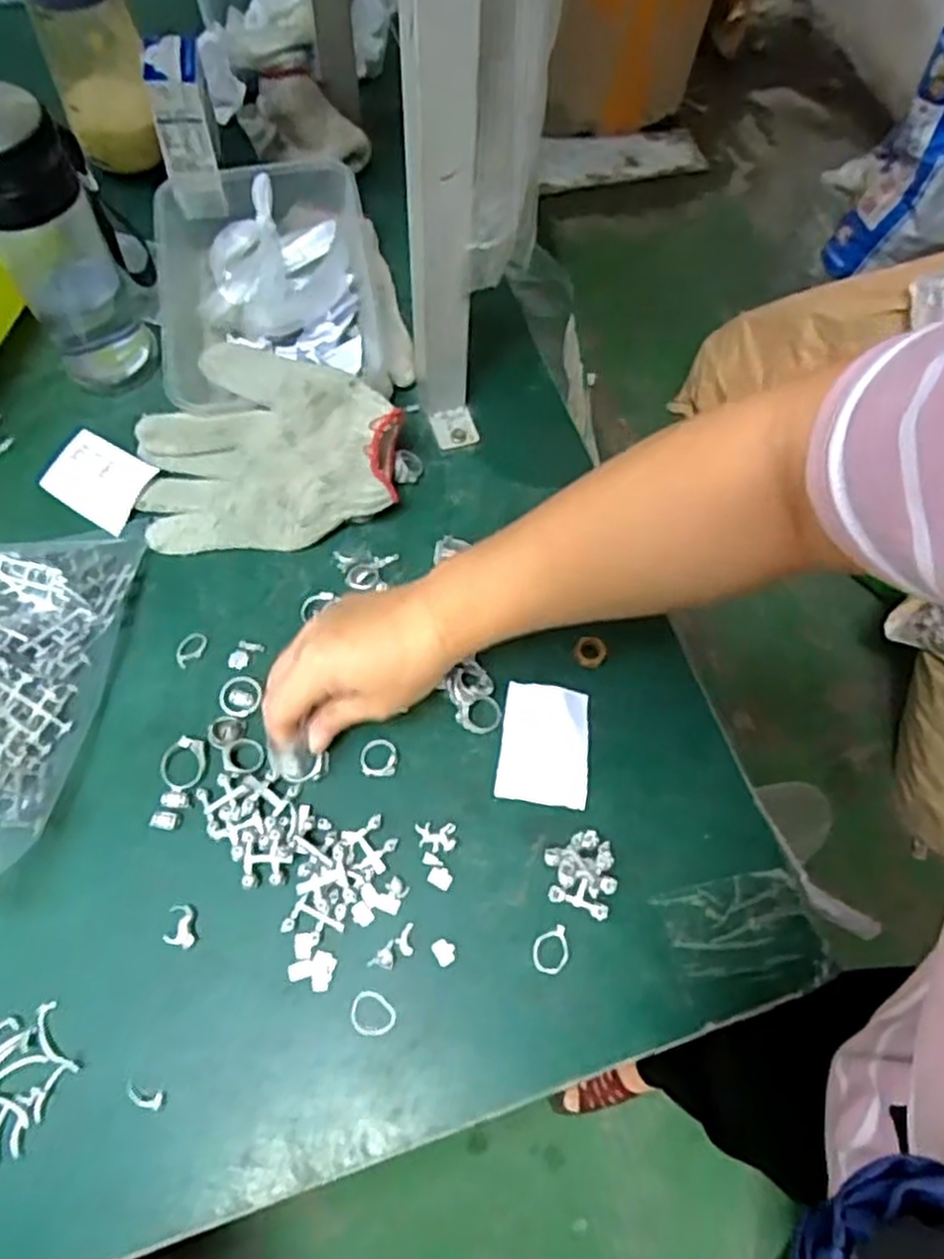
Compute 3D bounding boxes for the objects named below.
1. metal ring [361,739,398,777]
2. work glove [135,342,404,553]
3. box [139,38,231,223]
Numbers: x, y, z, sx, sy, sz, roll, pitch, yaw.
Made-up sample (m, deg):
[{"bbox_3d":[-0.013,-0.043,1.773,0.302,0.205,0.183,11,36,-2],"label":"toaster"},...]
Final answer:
[{"bbox_3d":[-0.056,0.076,0.459,0.021,0.004,0.023,1,66,-2],"label":"metal ring"},{"bbox_3d":[-0.138,-0.120,0.514,0.173,0.063,0.114,0,66,-3],"label":"work glove"},{"bbox_3d":[-0.219,-0.383,0.600,0.045,0.109,0.057,-11,67,-8],"label":"box"}]

